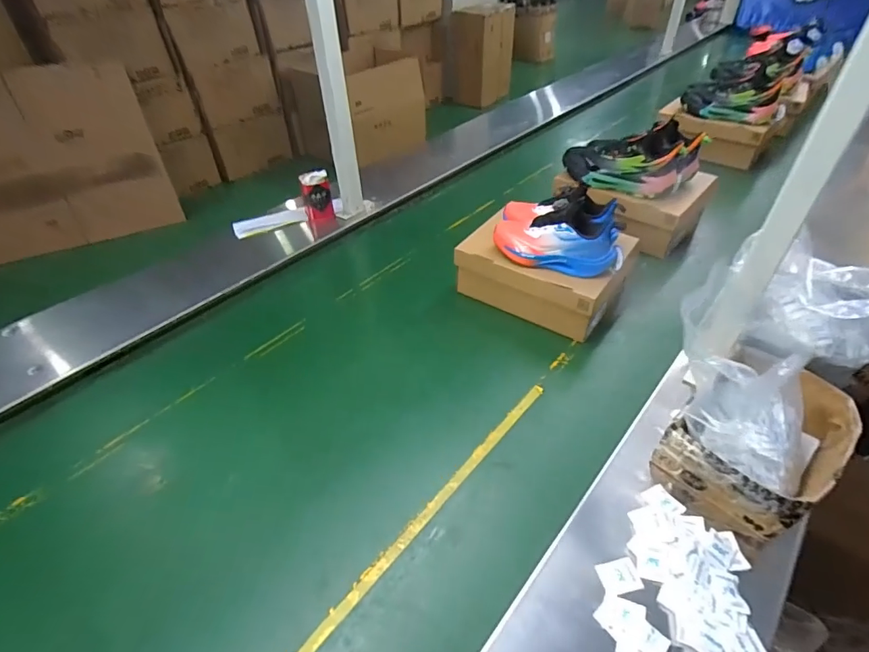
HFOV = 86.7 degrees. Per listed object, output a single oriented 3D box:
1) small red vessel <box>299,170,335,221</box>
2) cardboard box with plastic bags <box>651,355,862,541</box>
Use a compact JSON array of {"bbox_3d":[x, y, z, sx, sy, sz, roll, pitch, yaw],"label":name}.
[{"bbox_3d":[-0.303,-0.341,1.197,0.070,0.110,0.073,-9,43,-7],"label":"small red vessel"},{"bbox_3d":[0.448,0.161,0.645,0.251,0.119,0.171,-33,50,-28],"label":"cardboard box with plastic bags"}]

